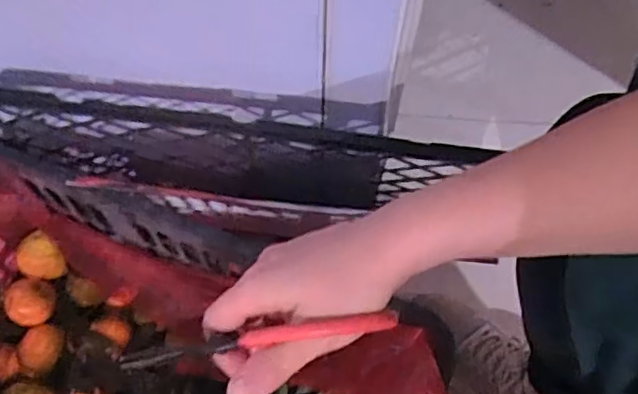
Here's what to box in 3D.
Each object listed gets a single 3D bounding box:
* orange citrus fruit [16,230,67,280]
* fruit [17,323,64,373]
[{"bbox_3d":[-0.308,0.067,0.690,0.044,0.042,0.042,0,63,-1],"label":"orange citrus fruit"},{"bbox_3d":[-0.304,0.169,0.689,0.039,0.037,0.053,12,63,6],"label":"fruit"}]

